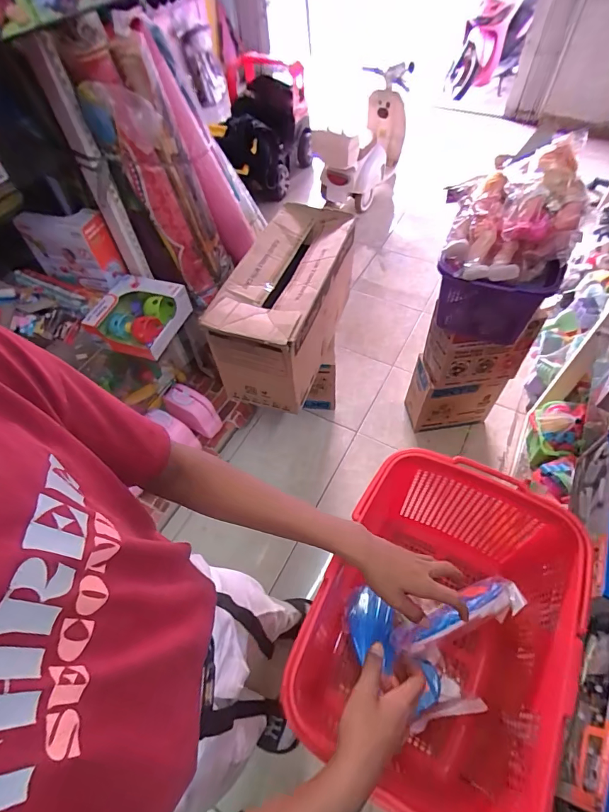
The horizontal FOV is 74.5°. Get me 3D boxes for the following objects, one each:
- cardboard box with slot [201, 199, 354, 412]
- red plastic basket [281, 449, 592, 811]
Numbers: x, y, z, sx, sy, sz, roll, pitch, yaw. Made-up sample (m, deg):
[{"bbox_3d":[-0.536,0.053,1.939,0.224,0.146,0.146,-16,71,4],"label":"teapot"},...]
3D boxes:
[{"bbox_3d":[-0.051,-0.344,1.346,0.285,0.309,0.615,15,58,13],"label":"cardboard box with slot"},{"bbox_3d":[0.191,0.309,0.570,0.316,0.231,0.393,25,61,19],"label":"red plastic basket"}]

